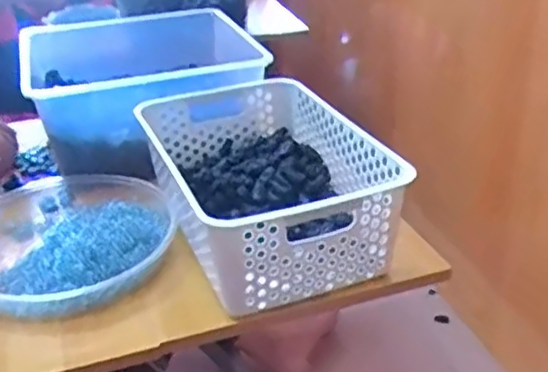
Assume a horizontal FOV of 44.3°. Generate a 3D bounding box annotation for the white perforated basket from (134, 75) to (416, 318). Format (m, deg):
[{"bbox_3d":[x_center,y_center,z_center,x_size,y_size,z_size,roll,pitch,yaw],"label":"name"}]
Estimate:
[{"bbox_3d":[-0.013,-0.005,0.731,0.204,0.111,0.312,-13,29,-18],"label":"white perforated basket"}]

